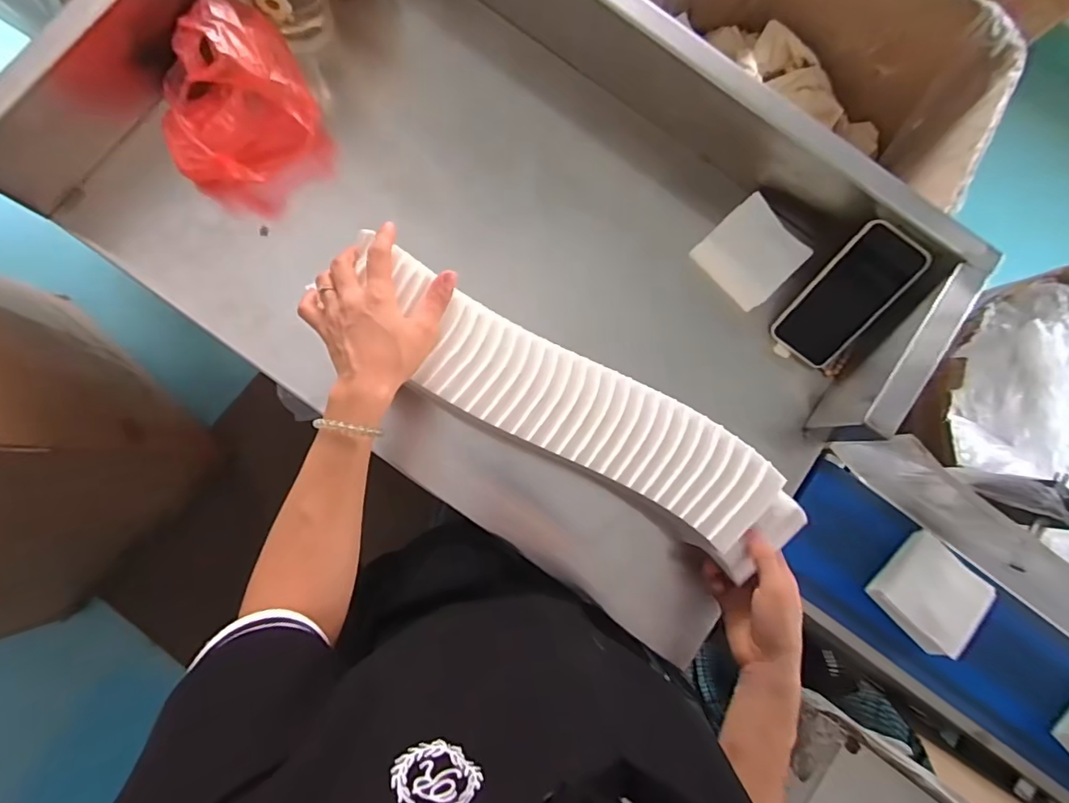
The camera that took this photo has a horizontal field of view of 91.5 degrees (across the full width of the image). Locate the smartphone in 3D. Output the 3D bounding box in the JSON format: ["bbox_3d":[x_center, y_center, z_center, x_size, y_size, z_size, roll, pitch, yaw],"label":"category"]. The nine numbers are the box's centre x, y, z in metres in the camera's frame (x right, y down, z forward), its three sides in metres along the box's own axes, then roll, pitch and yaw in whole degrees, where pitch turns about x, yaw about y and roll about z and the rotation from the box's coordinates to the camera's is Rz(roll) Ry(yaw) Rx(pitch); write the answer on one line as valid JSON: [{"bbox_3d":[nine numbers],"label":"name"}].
[{"bbox_3d":[0.341,-0.113,0.569,0.078,0.014,0.153,36,117,0],"label":"smartphone"}]

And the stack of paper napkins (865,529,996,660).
[{"bbox_3d":[0.425,0.205,0.555,0.103,0.027,0.091,45,83,1],"label":"stack of paper napkins"}]

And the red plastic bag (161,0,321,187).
[{"bbox_3d":[-0.315,-0.312,0.542,0.153,0.085,0.150,-29,87,-6],"label":"red plastic bag"}]

